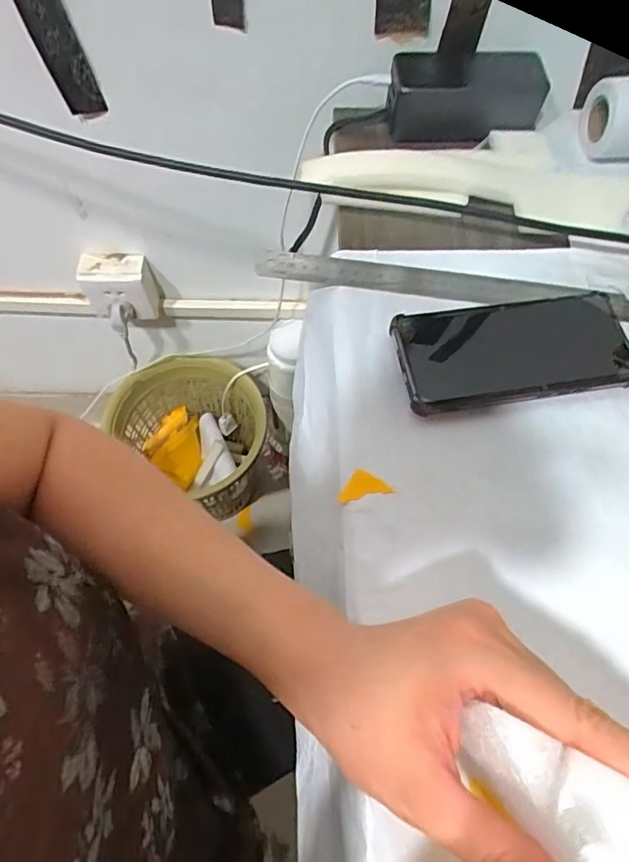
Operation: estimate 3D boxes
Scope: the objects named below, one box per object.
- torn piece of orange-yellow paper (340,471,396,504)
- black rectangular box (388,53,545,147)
[{"bbox_3d":[0.032,0.034,0.344,0.035,0.004,0.018,-11,65,-6],"label":"torn piece of orange-yellow paper"},{"bbox_3d":[0.128,-0.293,0.465,0.129,0.038,0.067,-8,65,-5],"label":"black rectangular box"}]

